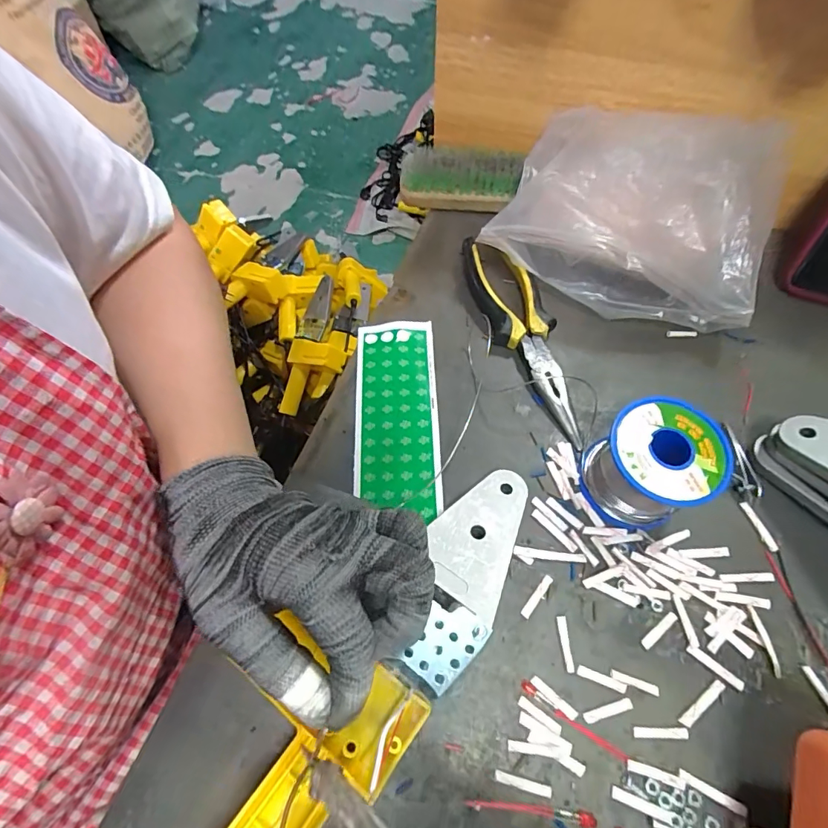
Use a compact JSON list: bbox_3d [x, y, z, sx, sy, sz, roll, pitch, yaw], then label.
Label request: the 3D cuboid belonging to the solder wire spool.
[{"bbox_3d":[0.146,0.034,0.284,0.065,0.062,0.063,0,64,1],"label":"solder wire spool"}]

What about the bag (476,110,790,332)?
[{"bbox_3d":[0.169,-0.156,0.359,0.199,0.092,0.136,17,65,9],"label":"bag"}]

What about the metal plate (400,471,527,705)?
[{"bbox_3d":[0.031,0.090,0.272,0.048,0.005,0.134,19,56,11],"label":"metal plate"}]

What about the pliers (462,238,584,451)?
[{"bbox_3d":[0.085,-0.066,0.357,0.047,0.023,0.193,-15,64,-6],"label":"pliers"}]

